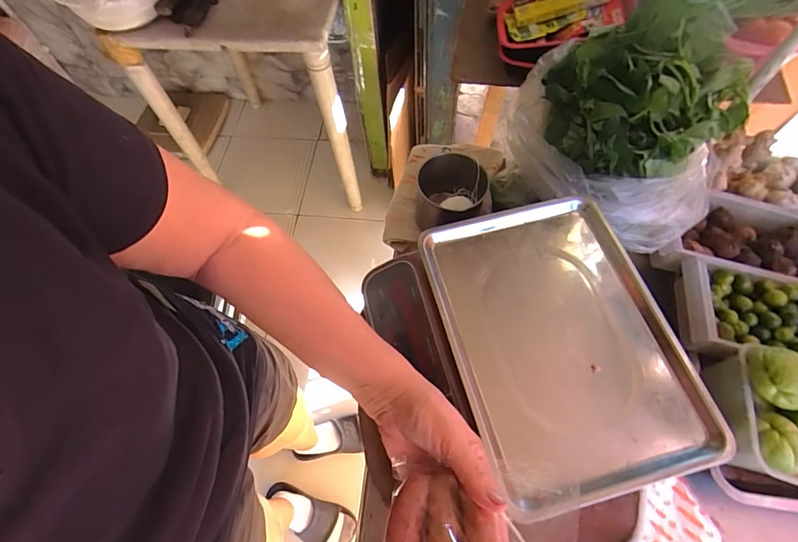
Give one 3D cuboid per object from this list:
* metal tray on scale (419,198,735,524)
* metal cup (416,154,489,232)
[{"bbox_3d":[0.179,0.069,0.457,0.241,0.030,0.317,-14,63,-4],"label":"metal tray on scale"},{"bbox_3d":[0.087,-0.133,0.691,0.118,0.086,0.098,-5,63,1],"label":"metal cup"}]

